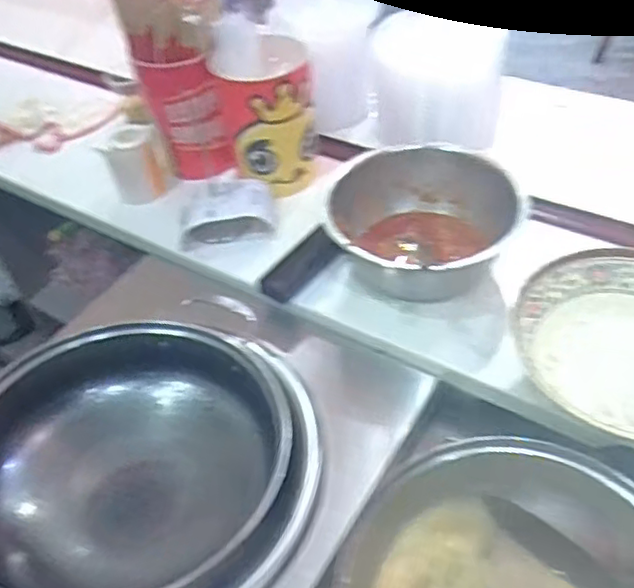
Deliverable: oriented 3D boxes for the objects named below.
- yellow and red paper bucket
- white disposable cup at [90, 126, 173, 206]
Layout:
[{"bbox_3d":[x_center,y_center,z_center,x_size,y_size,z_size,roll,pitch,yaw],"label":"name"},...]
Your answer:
[{"bbox_3d":[-0.061,-0.218,0.818,0.115,0.154,0.102,-14,46,-7],"label":"yellow and red paper bucket"},{"bbox_3d":[-0.237,-0.170,0.859,0.074,0.085,0.062,-26,49,-18],"label":"white disposable cup"}]

